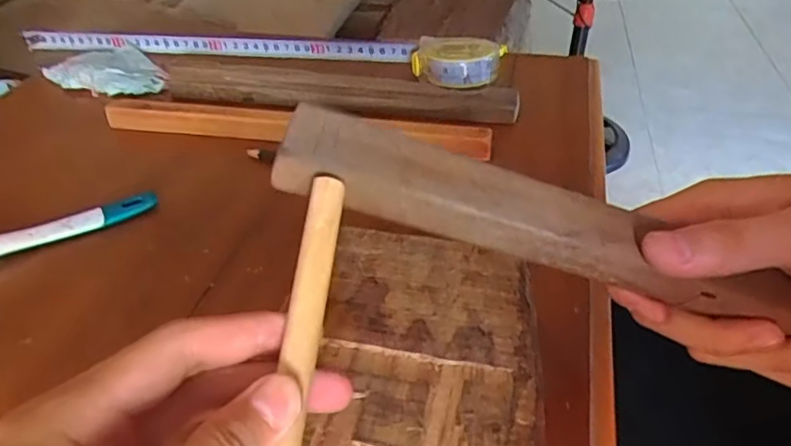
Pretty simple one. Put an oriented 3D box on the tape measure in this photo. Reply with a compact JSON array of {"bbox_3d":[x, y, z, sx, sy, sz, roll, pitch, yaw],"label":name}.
[{"bbox_3d":[-0.140,-0.162,0.537,0.468,0.037,0.060,9,40,13],"label":"tape measure"}]

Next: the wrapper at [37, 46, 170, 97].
[{"bbox_3d":[-0.265,-0.138,0.530,0.082,0.019,0.119,-27,45,-28],"label":"wrapper"}]

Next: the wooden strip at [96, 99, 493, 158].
[{"bbox_3d":[-0.078,-0.072,0.429,0.291,0.026,0.010,6,15,11],"label":"wooden strip"}]

